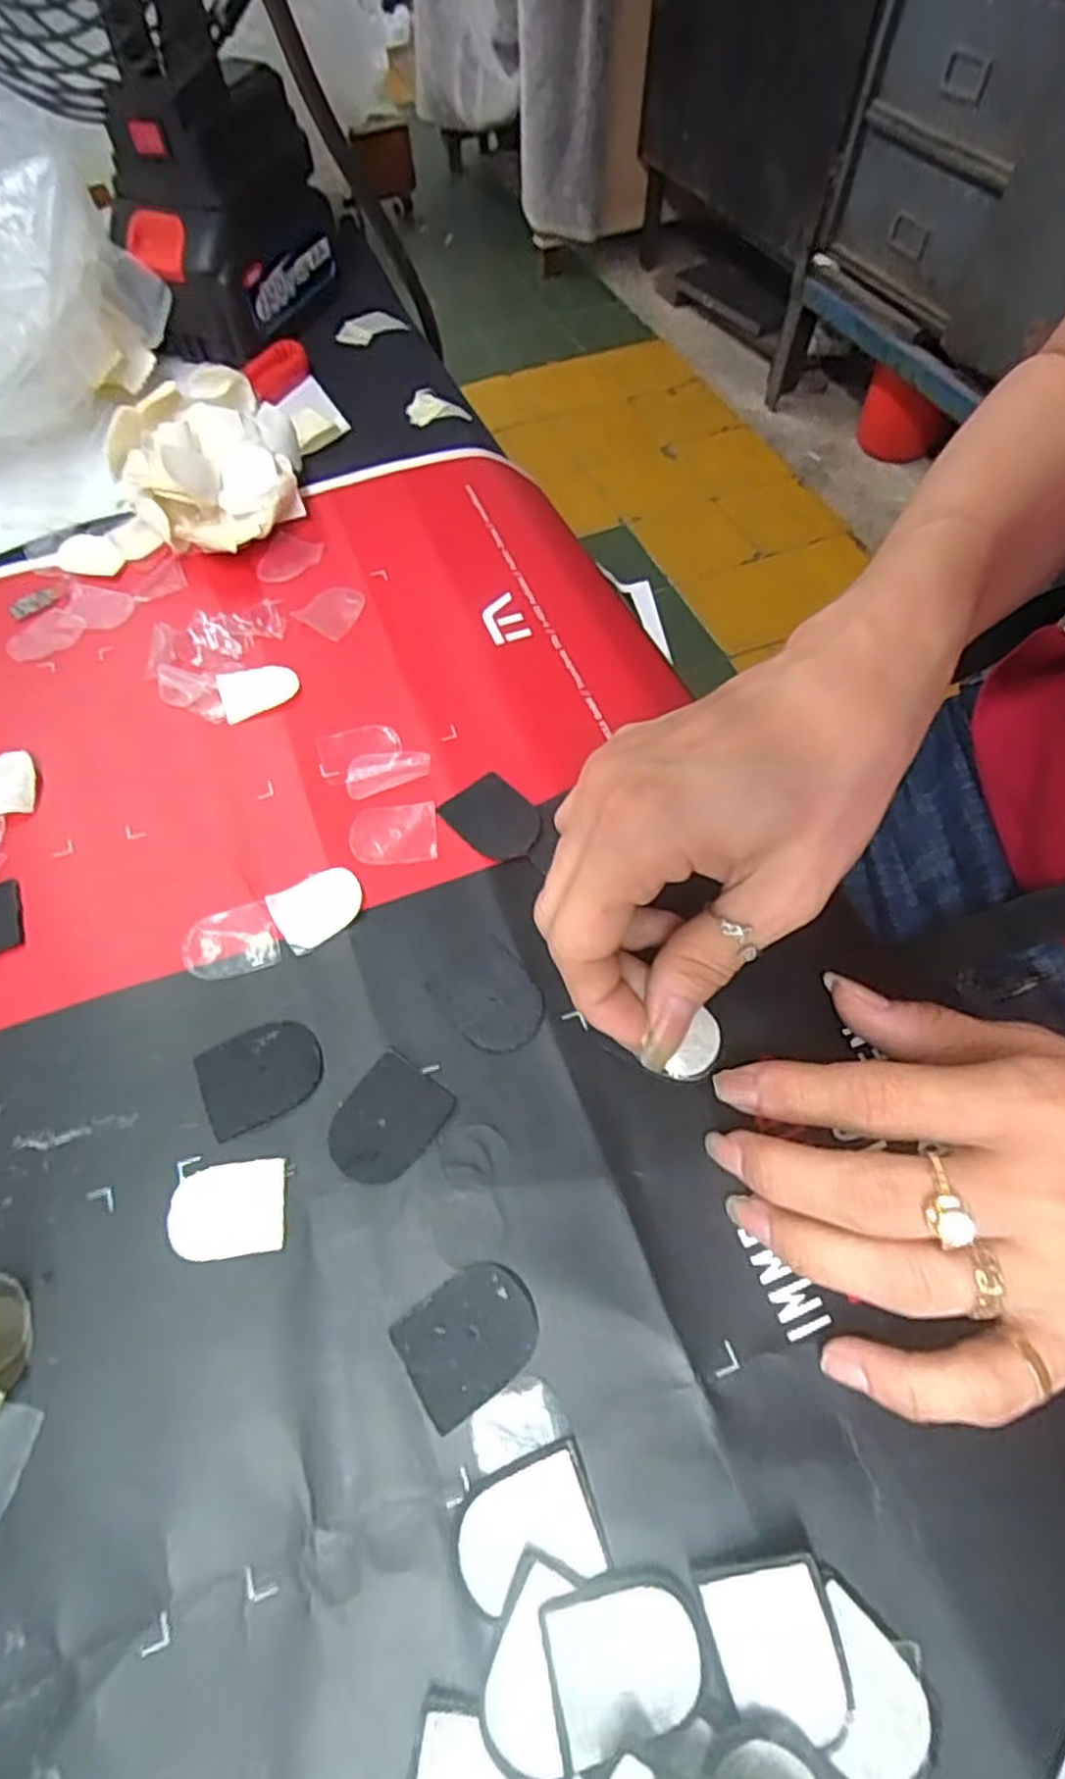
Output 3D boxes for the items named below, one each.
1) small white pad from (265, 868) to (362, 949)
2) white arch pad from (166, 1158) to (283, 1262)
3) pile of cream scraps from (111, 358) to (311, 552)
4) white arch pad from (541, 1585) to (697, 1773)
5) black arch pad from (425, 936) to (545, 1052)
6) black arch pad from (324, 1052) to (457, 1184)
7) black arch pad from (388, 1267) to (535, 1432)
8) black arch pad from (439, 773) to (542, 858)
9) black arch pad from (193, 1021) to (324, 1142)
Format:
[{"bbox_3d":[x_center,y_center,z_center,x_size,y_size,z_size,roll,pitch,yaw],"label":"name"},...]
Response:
[{"bbox_3d":[-0.072,0.005,0.253,0.029,0.004,0.023,-29,65,-15],"label":"small white pad"},{"bbox_3d":[-0.084,0.087,0.207,0.030,0.004,0.024,-7,61,-4],"label":"white arch pad"},{"bbox_3d":[-0.146,-0.189,0.342,0.085,0.036,0.097,-23,63,-12],"label":"pile of cream scraps"},{"bbox_3d":[0.020,0.164,0.161,0.031,0.004,0.024,-14,62,-7],"label":"white arch pad"},{"bbox_3d":[-0.013,0.033,0.237,0.028,0.004,0.034,-33,66,-17],"label":"black arch pad"},{"bbox_3d":[-0.043,0.067,0.219,0.027,0.004,0.034,33,66,17],"label":"black arch pad"},{"bbox_3d":[-0.016,0.114,0.193,0.034,0.004,0.028,-31,65,-16],"label":"black arch pad"},{"bbox_3d":[-0.013,-0.026,0.268,0.026,0.004,0.033,-41,68,-20],"label":"black arch pad"},{"bbox_3d":[-0.081,0.054,0.227,0.035,0.004,0.028,-24,63,-13],"label":"black arch pad"}]

